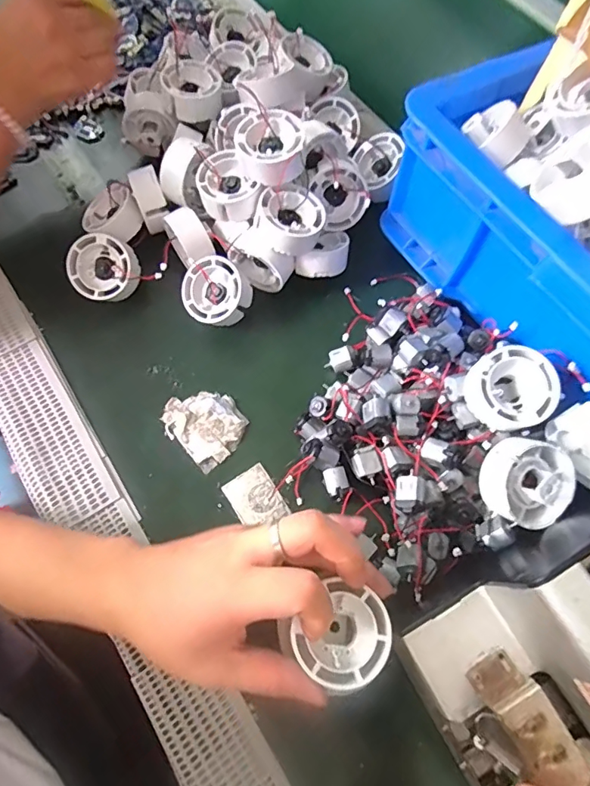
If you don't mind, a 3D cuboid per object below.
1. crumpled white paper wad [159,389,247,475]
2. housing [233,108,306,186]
[{"bbox_3d":[-0.073,0.024,0.386,0.065,0.007,0.054,42,72,14],"label":"crumpled white paper wad"},{"bbox_3d":[-0.020,-0.192,0.375,0.052,0.036,0.051,1,67,-2],"label":"housing"}]

